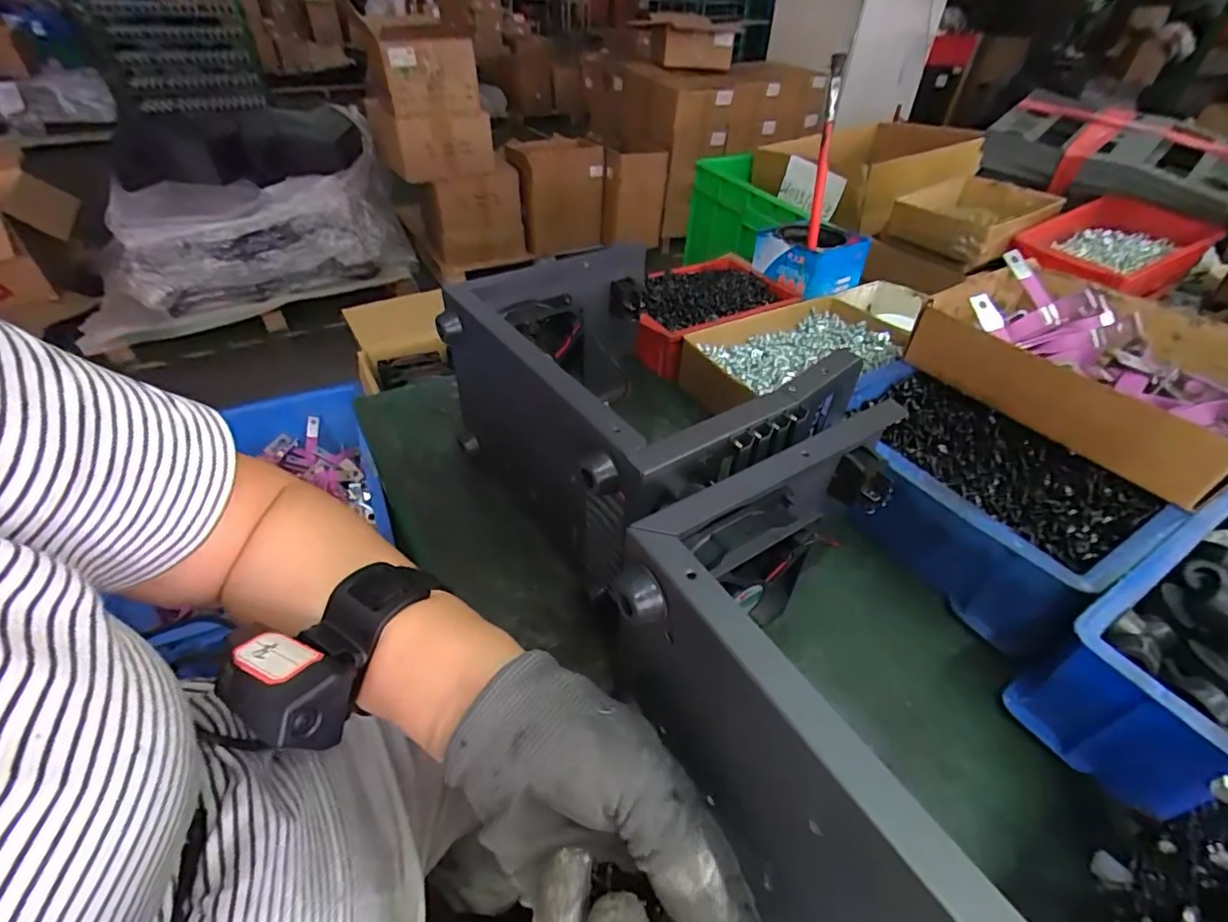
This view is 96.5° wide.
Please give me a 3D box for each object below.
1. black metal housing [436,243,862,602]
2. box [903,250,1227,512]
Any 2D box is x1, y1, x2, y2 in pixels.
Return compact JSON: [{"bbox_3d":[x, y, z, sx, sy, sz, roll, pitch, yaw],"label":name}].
[{"bbox_3d":[0.014,-0.034,0.400,0.203,0.147,0.251,-28,50,-30],"label":"black metal housing"},{"bbox_3d":[0.380,-0.081,0.432,0.207,0.060,0.209,-25,49,-28],"label":"box"}]

